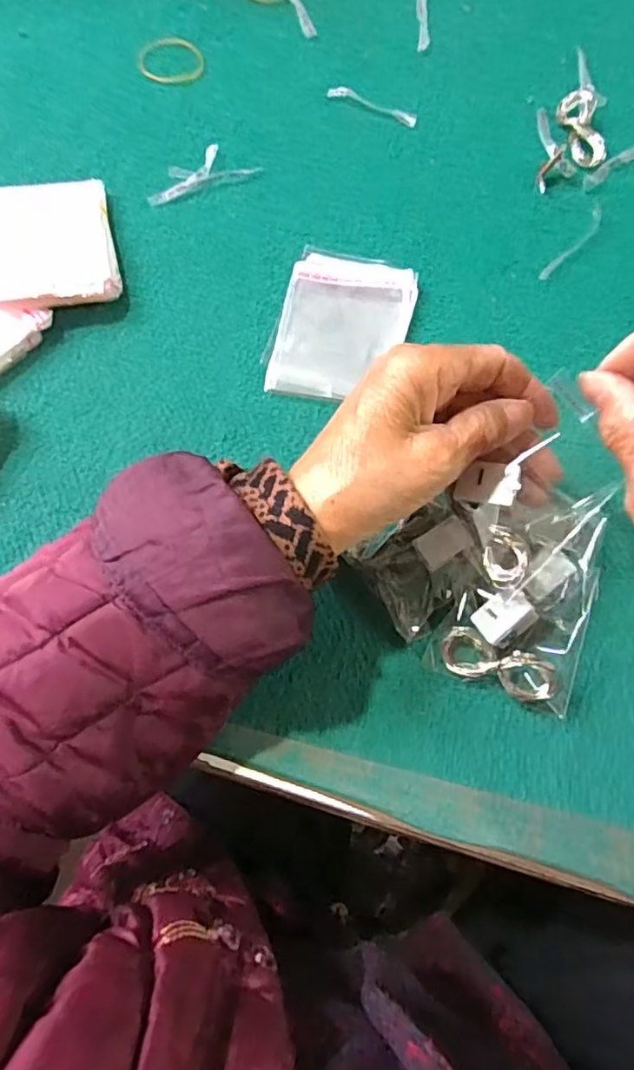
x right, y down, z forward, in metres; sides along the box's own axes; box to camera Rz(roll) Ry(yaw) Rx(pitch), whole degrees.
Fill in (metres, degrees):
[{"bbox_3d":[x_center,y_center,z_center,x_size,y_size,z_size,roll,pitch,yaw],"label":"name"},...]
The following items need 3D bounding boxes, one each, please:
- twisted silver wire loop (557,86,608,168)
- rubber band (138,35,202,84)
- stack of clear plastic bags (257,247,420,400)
[{"bbox_3d":[0.176,-0.270,0.385,0.022,0.011,0.059,-8,73,-1],"label":"twisted silver wire loop"},{"bbox_3d":[-0.105,-0.340,0.415,0.045,0.004,0.047,0,73,1],"label":"rubber band"},{"bbox_3d":[0.014,-0.126,0.347,0.076,0.008,0.101,14,74,5],"label":"stack of clear plastic bags"}]

